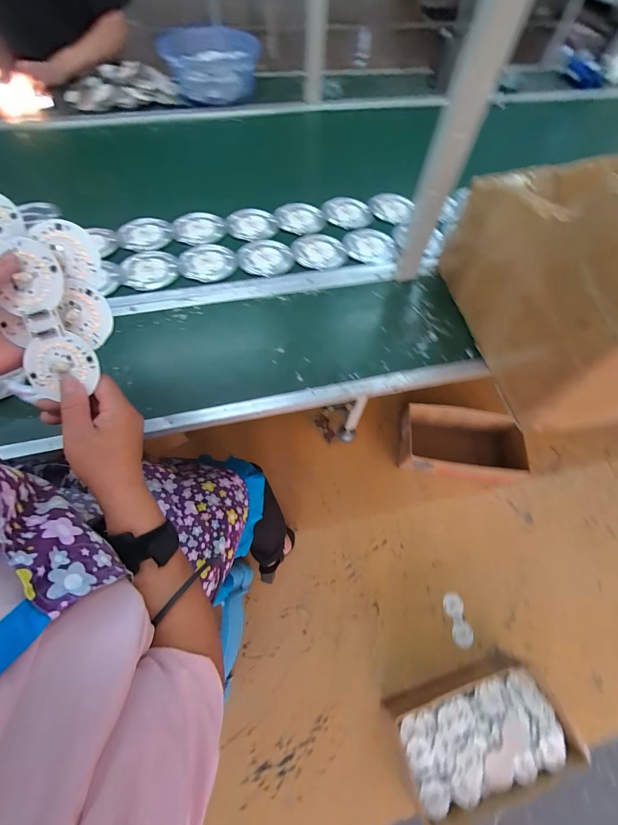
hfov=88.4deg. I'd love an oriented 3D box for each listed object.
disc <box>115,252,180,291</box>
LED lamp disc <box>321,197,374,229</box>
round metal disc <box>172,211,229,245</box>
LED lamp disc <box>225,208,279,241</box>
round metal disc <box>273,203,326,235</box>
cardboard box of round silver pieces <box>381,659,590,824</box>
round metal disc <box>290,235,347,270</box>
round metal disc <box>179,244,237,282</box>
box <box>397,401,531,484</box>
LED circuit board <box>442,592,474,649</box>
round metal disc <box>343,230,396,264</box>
[{"bbox_3d":[-0.305,-0.271,0.603,0.112,0.010,0.099,11,62,5],"label":"disc"},{"bbox_3d":[0.089,-0.447,0.709,0.109,0.015,0.103,0,62,-1],"label":"LED lamp disc"},{"bbox_3d":[-0.230,-0.386,0.668,0.105,0.013,0.105,0,62,-1],"label":"round metal disc"},{"bbox_3d":[-0.121,-0.400,0.677,0.106,0.012,0.094,-13,63,-8],"label":"LED lamp disc"},{"bbox_3d":[-0.019,-0.427,0.700,0.108,0.012,0.108,0,62,-1],"label":"round metal disc"},{"bbox_3d":[0.443,0.830,0.834,0.446,0.136,0.231,-12,63,-7],"label":"cardboard box of round silver pieces"},{"bbox_3d":[0.021,-0.327,0.648,0.109,0.008,0.104,-5,62,-3],"label":"round metal disc"},{"bbox_3d":[-0.198,-0.293,0.628,0.106,0.016,0.106,0,62,-1],"label":"round metal disc"},{"bbox_3d":[0.556,0.125,1.191,0.419,0.165,0.230,7,62,3],"label":"box"},{"bbox_3d":[0.472,0.656,1.006,0.067,0.006,0.144,-8,62,-5],"label":"LED circuit board"},{"bbox_3d":[0.131,-0.348,0.661,0.109,0.012,0.100,34,66,16],"label":"round metal disc"}]

